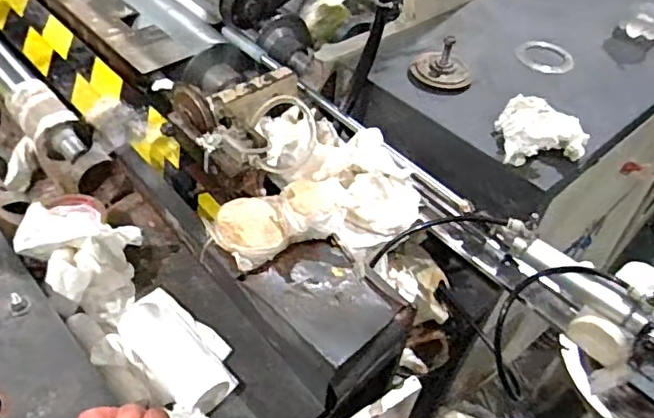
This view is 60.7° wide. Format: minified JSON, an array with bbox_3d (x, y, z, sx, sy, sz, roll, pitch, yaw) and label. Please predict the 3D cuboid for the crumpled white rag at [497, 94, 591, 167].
[{"bbox_3d":[0.292,-0.110,0.796,0.123,0.052,0.111,-5,48,-11],"label":"crumpled white rag"}]

